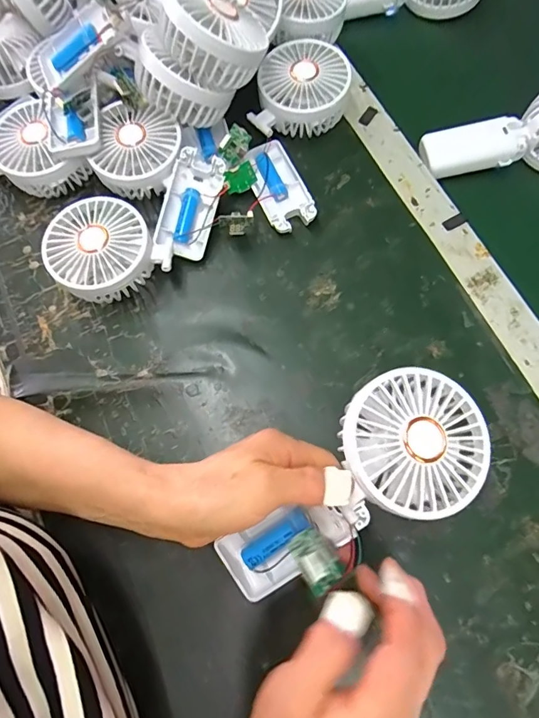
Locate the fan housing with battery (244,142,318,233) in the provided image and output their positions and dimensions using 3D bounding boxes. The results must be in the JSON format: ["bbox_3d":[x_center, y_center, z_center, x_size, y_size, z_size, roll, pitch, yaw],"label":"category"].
[{"bbox_3d":[0.009,-0.161,0.411,0.047,0.017,0.092,-17,72,-4],"label":"fan housing with battery"}]

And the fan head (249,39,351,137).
[{"bbox_3d":[0.027,-0.259,0.424,0.096,0.045,0.084,-7,72,-1],"label":"fan head"}]

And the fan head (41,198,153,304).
[{"bbox_3d":[-0.144,-0.091,0.381,0.082,0.044,0.084,0,72,1],"label":"fan head"}]

